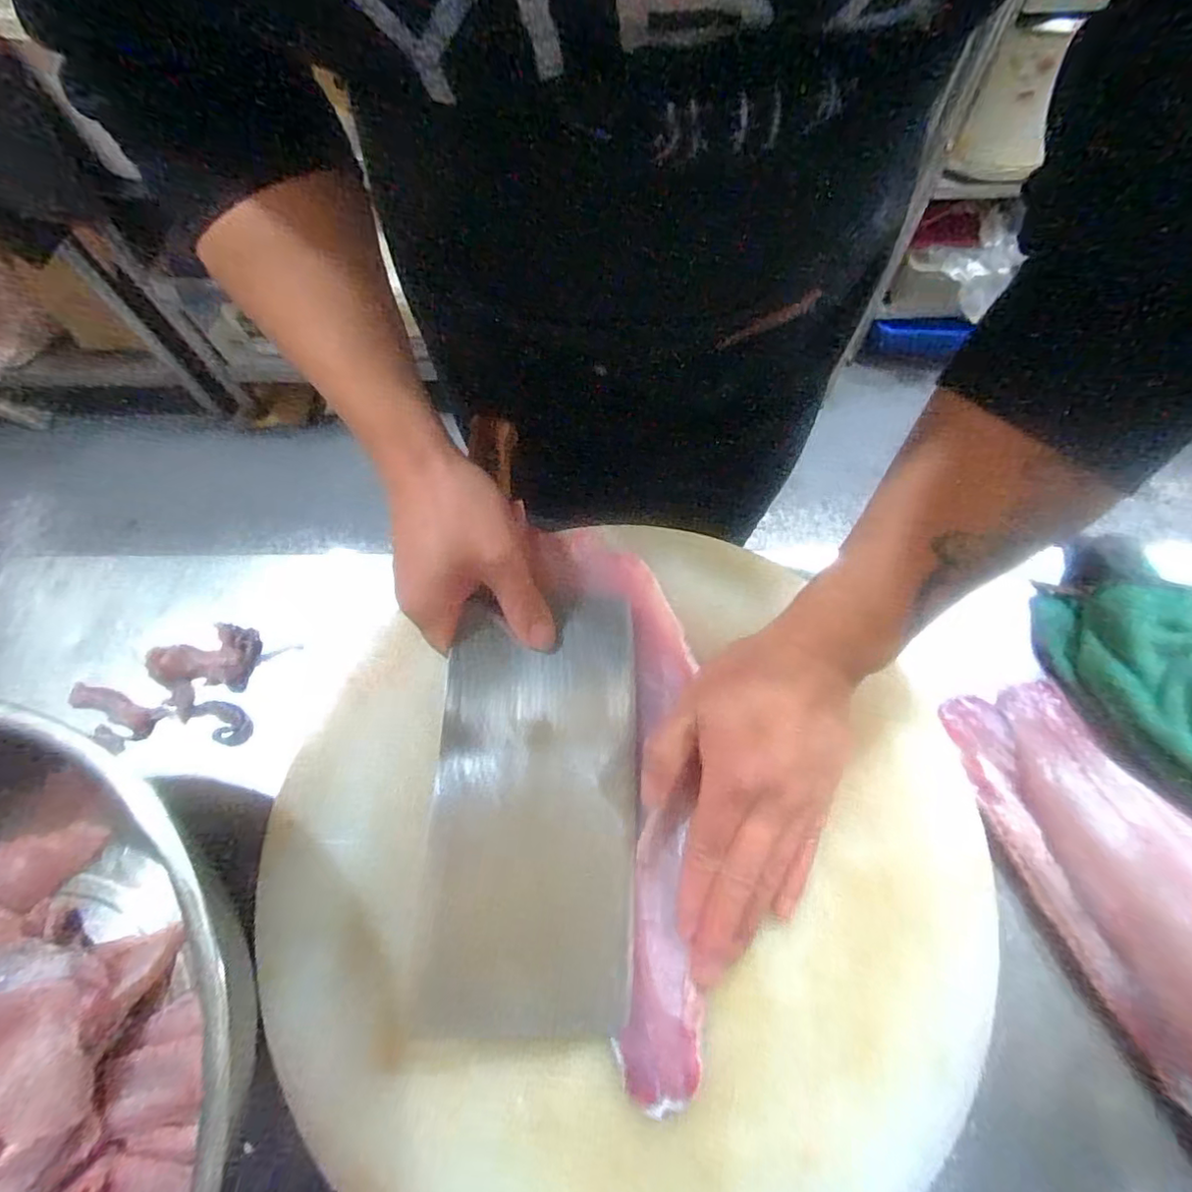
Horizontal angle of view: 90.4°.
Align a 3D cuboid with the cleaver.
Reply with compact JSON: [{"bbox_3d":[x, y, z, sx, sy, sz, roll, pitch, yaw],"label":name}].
[{"bbox_3d":[-0.034,0.053,0.345,0.108,0.031,0.337,-1,68,2],"label":"cleaver"}]

